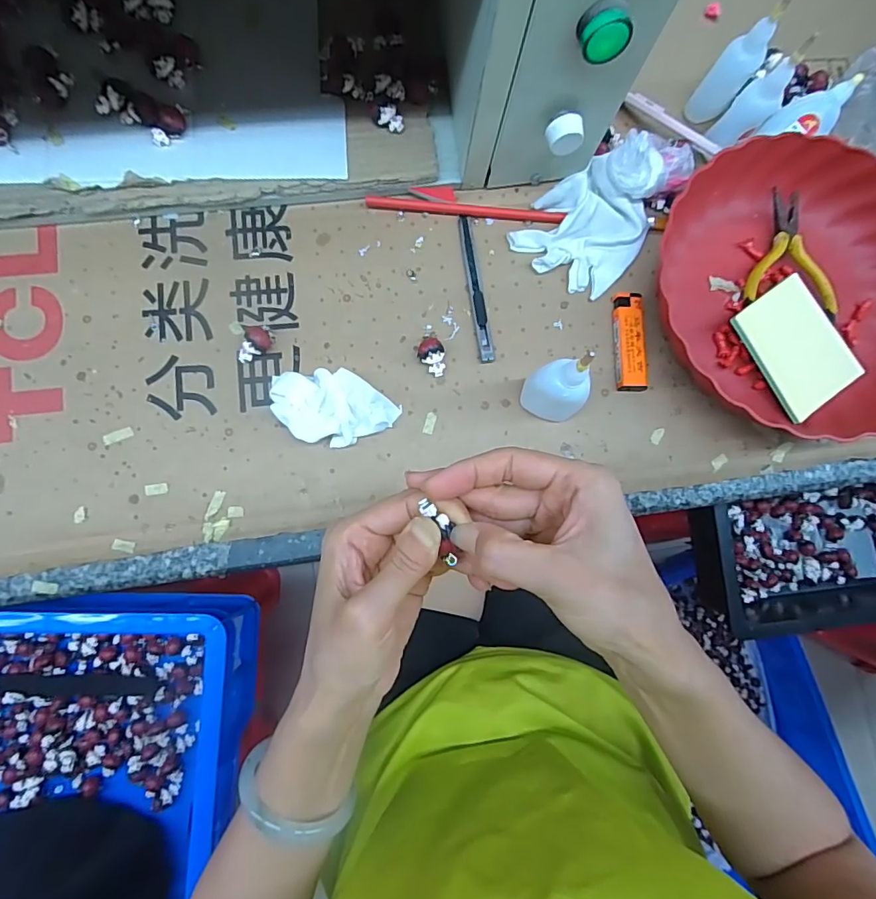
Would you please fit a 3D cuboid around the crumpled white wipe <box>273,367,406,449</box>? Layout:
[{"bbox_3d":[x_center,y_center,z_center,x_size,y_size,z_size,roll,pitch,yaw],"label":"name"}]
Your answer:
[{"bbox_3d":[-0.077,-0.032,0.372,0.089,0.026,0.055,-3,87,-5],"label":"crumpled white wipe"}]

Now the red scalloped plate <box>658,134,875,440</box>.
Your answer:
[{"bbox_3d":[0.296,-0.139,0.391,0.231,0.046,0.214,0,87,-5],"label":"red scalloped plate"}]

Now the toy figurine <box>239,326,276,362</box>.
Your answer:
[{"bbox_3d":[-0.138,-0.080,0.373,0.018,0.018,0.030,25,85,-3],"label":"toy figurine"}]

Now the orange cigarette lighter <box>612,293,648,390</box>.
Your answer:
[{"bbox_3d":[0.156,-0.087,0.396,0.023,0.014,0.080,-1,87,-5],"label":"orange cigarette lighter"}]

